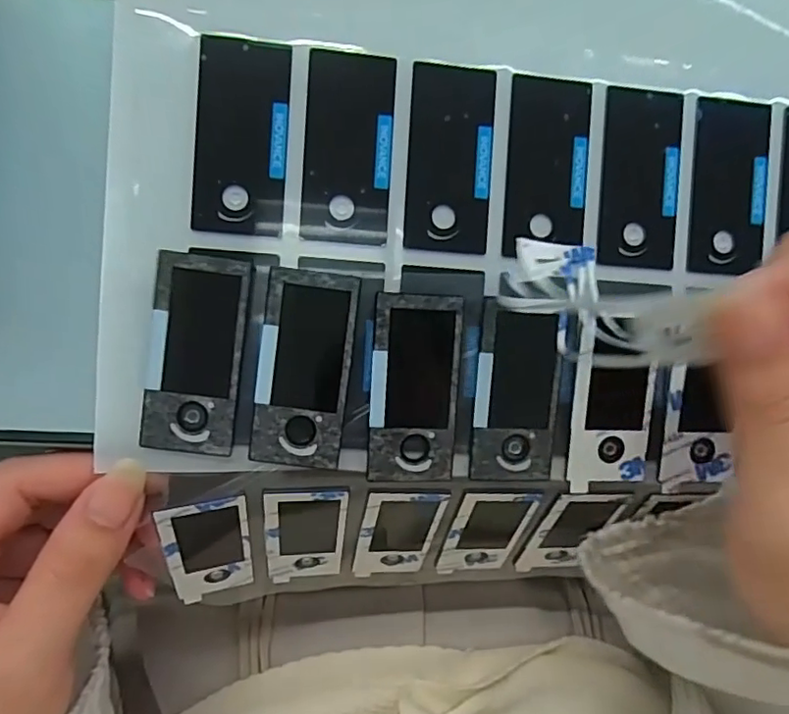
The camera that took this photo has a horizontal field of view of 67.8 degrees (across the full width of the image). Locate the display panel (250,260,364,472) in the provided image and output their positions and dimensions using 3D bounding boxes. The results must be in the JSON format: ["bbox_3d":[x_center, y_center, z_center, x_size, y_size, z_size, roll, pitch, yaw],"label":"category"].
[{"bbox_3d":[-0.027,0.004,0.179,0.027,0.007,0.059,7,90,-7],"label":"display panel"}]

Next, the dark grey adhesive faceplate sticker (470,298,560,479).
[{"bbox_3d":[0.039,0.012,0.187,0.027,0.007,0.055,1,91,-7],"label":"dark grey adhesive faceplate sticker"}]

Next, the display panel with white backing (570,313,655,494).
[{"bbox_3d":[0.072,0.016,0.192,0.026,0.008,0.056,-1,91,-7],"label":"display panel with white backing"}]

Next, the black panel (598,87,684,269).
[{"bbox_3d":[0.083,-0.060,0.197,0.027,0.004,0.058,3,91,-7],"label":"black panel"}]

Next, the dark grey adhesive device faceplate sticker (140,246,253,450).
[{"bbox_3d":[-0.060,-0.001,0.177,0.028,0.004,0.059,7,90,-7],"label":"dark grey adhesive device faceplate sticker"}]

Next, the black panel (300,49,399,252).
[{"bbox_3d":[-0.014,-0.066,0.184,0.027,0.004,0.058,3,91,-7],"label":"black panel"}]

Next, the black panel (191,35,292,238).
[{"bbox_3d":[-0.047,-0.068,0.180,0.027,0.004,0.059,3,90,-7],"label":"black panel"}]

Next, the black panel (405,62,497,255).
[{"bbox_3d":[0.018,-0.064,0.188,0.027,0.004,0.059,3,91,-7],"label":"black panel"}]

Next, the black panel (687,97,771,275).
[{"bbox_3d":[0.115,-0.058,0.200,0.028,0.004,0.058,3,90,-7],"label":"black panel"}]

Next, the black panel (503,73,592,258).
[{"bbox_3d":[0.051,-0.063,0.193,0.027,0.004,0.057,3,91,-7],"label":"black panel"}]

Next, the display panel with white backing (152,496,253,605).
[{"bbox_3d":[-0.063,0.067,0.201,0.027,0.004,0.060,-8,136,-18],"label":"display panel with white backing"}]

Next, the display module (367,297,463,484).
[{"bbox_3d":[0.007,0.010,0.182,0.027,0.006,0.057,2,91,-7],"label":"display module"}]

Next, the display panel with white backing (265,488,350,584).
[{"bbox_3d":[-0.031,0.063,0.208,0.027,0.005,0.062,1,136,-7],"label":"display panel with white backing"}]

